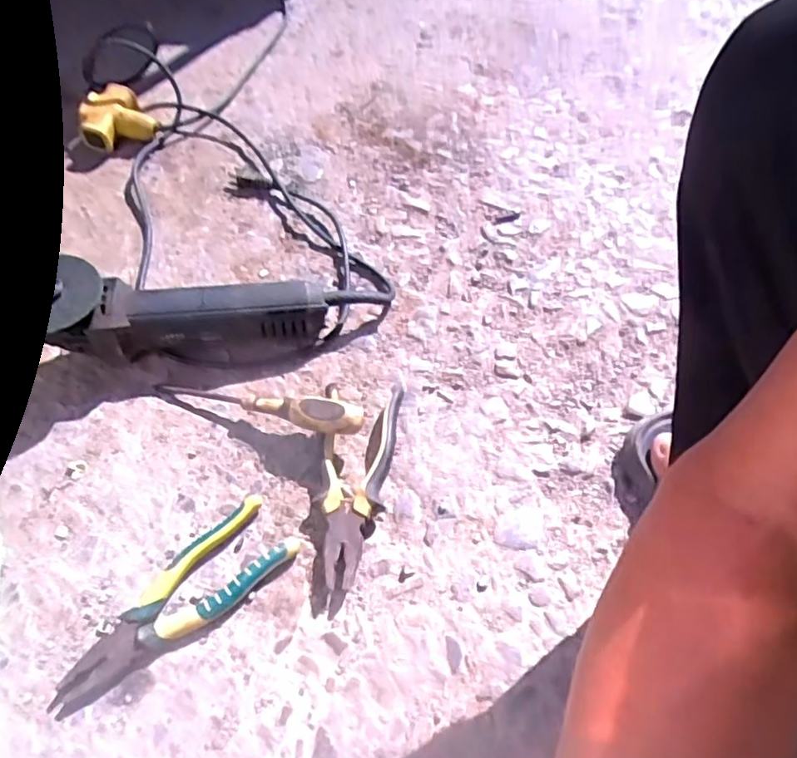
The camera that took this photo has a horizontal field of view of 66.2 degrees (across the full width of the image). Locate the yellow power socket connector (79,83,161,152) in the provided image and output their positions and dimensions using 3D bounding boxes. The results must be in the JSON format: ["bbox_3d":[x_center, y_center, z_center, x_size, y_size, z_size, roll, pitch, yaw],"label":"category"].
[{"bbox_3d":[-0.368,-0.336,0.794,0.092,0.041,0.076,-27,62,-17],"label":"yellow power socket connector"}]

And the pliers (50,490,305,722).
[{"bbox_3d":[-0.176,0.182,0.484,0.063,0.023,0.202,40,65,22],"label":"pliers"}]

